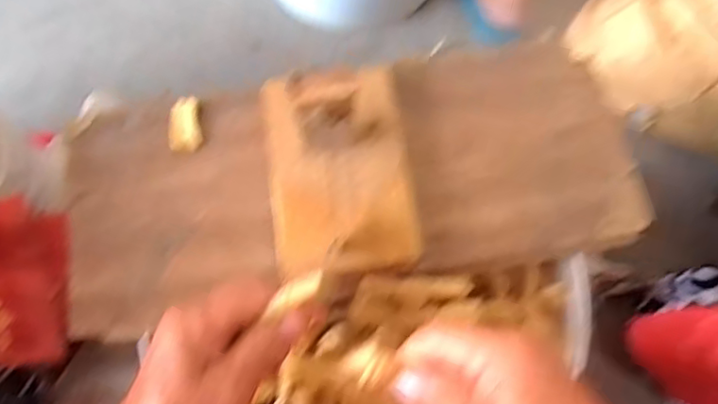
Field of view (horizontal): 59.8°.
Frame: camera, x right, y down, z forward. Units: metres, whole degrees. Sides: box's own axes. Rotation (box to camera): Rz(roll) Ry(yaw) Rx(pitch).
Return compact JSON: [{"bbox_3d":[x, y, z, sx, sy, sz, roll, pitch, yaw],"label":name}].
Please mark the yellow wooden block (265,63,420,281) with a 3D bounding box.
[{"bbox_3d":[-0.013,-0.021,0.429,0.093,0.026,0.143,-6,71,-3],"label":"yellow wooden block"}]

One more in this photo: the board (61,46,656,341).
[{"bbox_3d":[-0.007,-0.017,0.436,0.385,0.029,0.152,-9,71,-4],"label":"board"}]

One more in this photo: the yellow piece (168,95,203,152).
[{"bbox_3d":[-0.126,-0.057,0.454,0.022,0.005,0.042,-4,71,-3],"label":"yellow piece"}]

